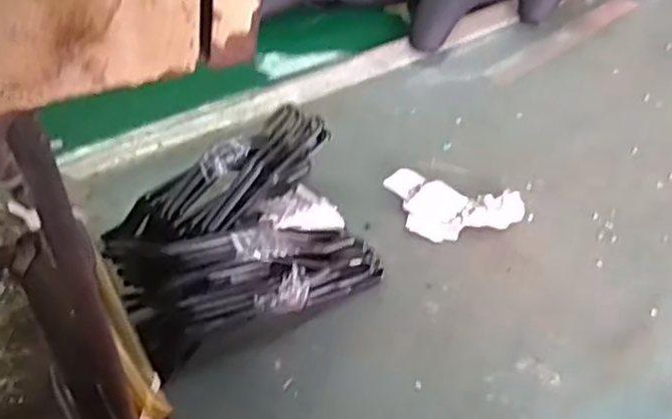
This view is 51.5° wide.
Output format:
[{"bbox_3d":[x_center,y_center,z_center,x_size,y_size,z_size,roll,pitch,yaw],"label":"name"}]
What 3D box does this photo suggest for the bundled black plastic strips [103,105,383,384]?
[{"bbox_3d":[-0.075,0.021,0.598,0.230,0.066,0.184,-24,54,-23],"label":"bundled black plastic strips"}]

